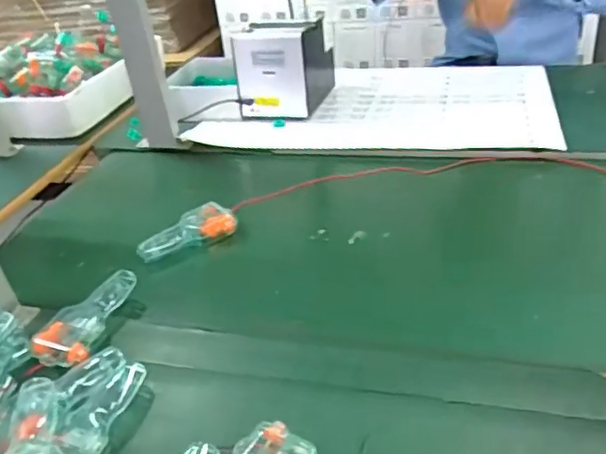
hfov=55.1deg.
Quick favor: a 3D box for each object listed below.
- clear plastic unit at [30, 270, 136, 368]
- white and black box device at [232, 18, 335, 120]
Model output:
[{"bbox_3d":[-0.220,0.089,0.588,0.055,0.021,0.120,4,34,16],"label":"clear plastic unit"},{"bbox_3d":[-0.027,-0.285,1.034,0.119,0.151,0.176,6,35,20],"label":"white and black box device"}]

